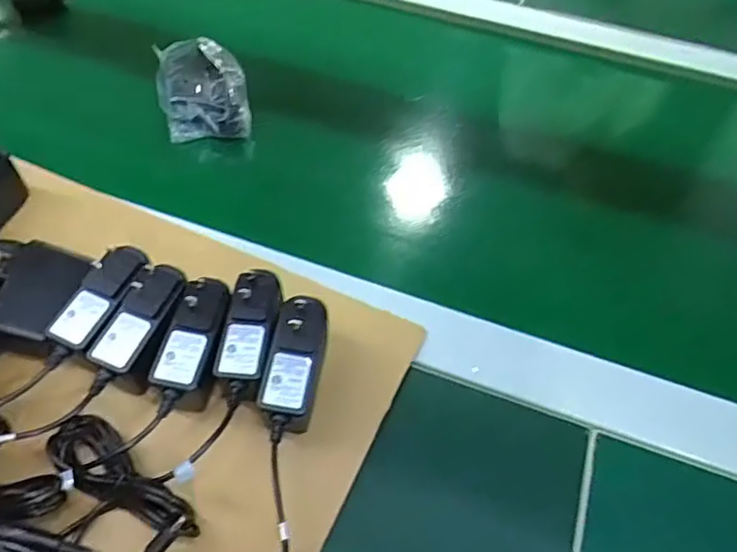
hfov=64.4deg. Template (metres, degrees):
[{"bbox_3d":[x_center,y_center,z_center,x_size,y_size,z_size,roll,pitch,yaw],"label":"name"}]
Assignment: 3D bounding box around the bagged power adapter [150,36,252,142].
[{"bbox_3d":[-0.150,-0.169,0.529,0.074,0.039,0.101,-12,53,-13],"label":"bagged power adapter"}]

